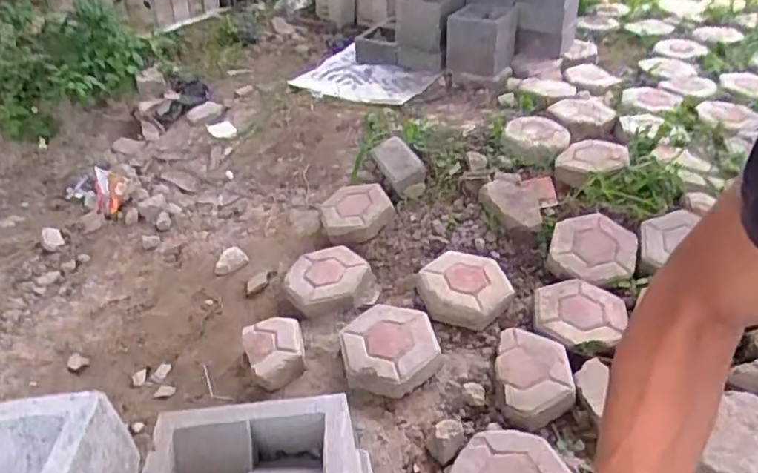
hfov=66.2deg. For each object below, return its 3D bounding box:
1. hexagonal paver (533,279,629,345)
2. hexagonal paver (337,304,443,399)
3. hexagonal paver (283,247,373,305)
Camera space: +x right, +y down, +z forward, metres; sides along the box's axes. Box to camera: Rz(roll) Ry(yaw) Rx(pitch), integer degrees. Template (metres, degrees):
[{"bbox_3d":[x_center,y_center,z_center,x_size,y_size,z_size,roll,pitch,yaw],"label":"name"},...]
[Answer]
[{"bbox_3d":[0.455,0.169,1.329,0.206,0.041,0.188,-5,36,1],"label":"hexagonal paver"},{"bbox_3d":[0.024,0.239,1.262,0.206,0.066,0.214,-9,36,-6],"label":"hexagonal paver"},{"bbox_3d":[-0.130,0.099,1.481,0.216,0.054,0.192,-16,37,-14],"label":"hexagonal paver"}]

